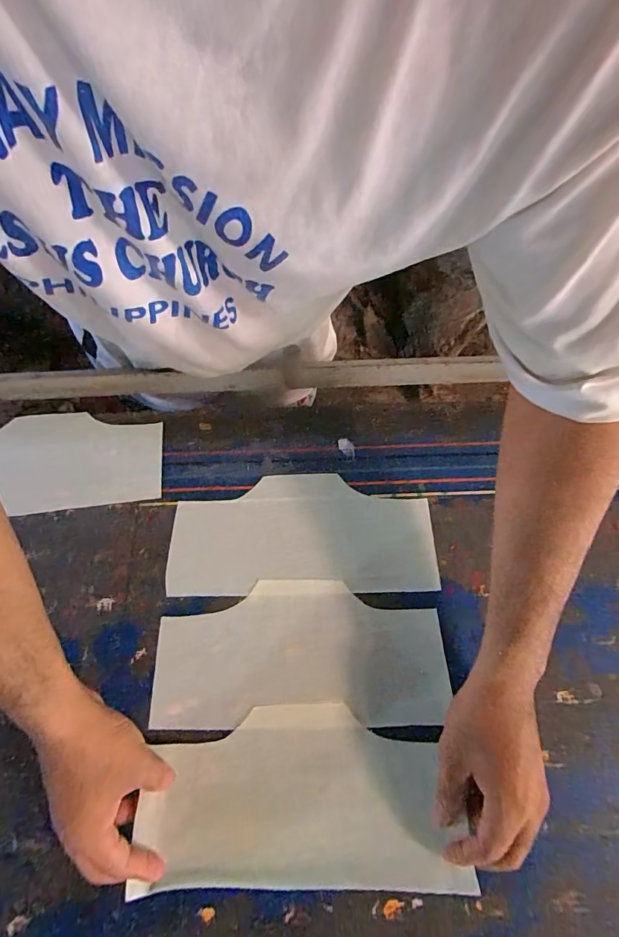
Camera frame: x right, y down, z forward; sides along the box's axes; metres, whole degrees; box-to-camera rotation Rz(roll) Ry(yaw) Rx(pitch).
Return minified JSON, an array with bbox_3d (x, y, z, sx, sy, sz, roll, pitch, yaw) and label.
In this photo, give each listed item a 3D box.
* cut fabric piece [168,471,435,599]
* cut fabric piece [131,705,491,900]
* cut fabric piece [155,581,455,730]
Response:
[{"bbox_3d":[-0.008,0.071,0.483,0.285,0.005,0.131,-1,67,0],"label":"cut fabric piece"},{"bbox_3d":[-0.011,0.285,0.380,0.258,0.025,0.129,-1,67,0],"label":"cut fabric piece"},{"bbox_3d":[-0.009,0.183,0.438,0.283,0.008,0.132,-1,67,0],"label":"cut fabric piece"}]

